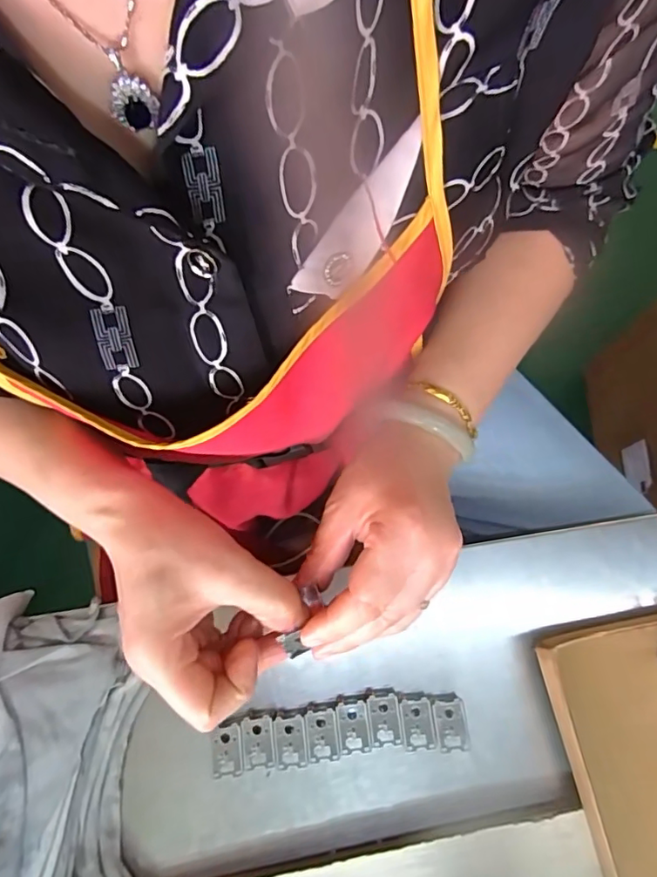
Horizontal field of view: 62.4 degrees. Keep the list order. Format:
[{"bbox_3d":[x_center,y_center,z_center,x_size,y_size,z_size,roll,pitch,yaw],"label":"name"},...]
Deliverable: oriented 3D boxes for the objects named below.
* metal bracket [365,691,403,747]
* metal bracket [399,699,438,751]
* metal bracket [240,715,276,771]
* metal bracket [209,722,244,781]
[{"bbox_3d":[0.039,0.199,0.386,0.022,0.008,0.033,-6,75,0],"label":"metal bracket"},{"bbox_3d":[0.063,0.202,0.383,0.023,0.004,0.032,-7,75,0],"label":"metal bracket"},{"bbox_3d":[-0.049,0.213,0.379,0.021,0.004,0.032,-9,75,-1],"label":"metal bracket"},{"bbox_3d":[-0.071,0.218,0.377,0.021,0.004,0.033,-7,75,-1],"label":"metal bracket"}]

